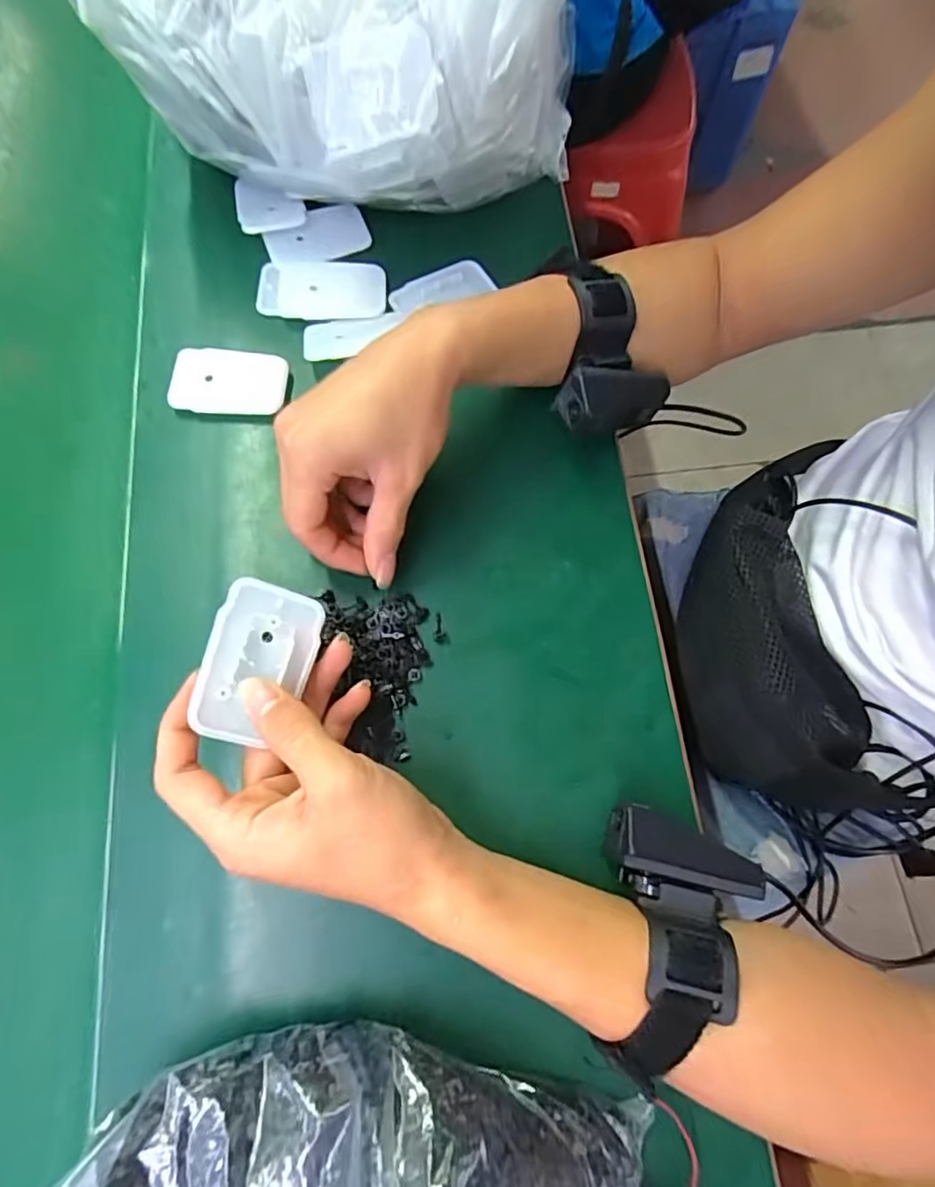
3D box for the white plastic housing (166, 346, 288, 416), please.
[{"bbox_3d":[-0.145,-0.131,0.368,0.067,0.015,0.043,3,72,0],"label":"white plastic housing"}]

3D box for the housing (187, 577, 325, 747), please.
[{"bbox_3d":[-0.091,0.030,0.262,0.044,0.012,0.069,20,70,-26],"label":"housing"}]

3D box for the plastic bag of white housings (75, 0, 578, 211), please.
[{"bbox_3d":[-0.065,-0.321,0.333,0.266,0.189,0.164,-18,73,-7],"label":"plastic bag of white housings"}]

